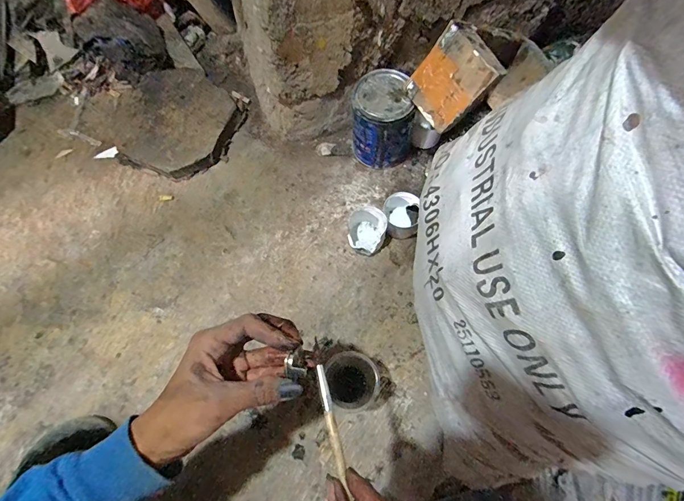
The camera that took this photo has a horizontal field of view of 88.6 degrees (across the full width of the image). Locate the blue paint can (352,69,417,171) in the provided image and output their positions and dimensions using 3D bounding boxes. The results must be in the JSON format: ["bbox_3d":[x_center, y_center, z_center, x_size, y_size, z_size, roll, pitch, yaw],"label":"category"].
[{"bbox_3d":[0.072,-0.220,0.616,0.107,0.137,0.101,11,67,5],"label":"blue paint can"}]

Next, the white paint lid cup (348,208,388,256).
[{"bbox_3d":[0.042,-0.037,0.590,0.062,0.045,0.081,2,67,2],"label":"white paint lid cup"}]

